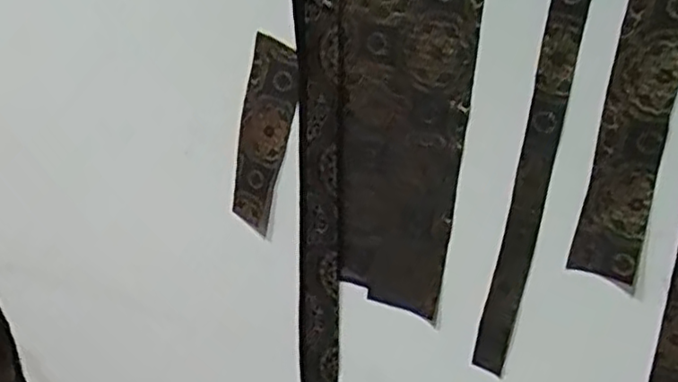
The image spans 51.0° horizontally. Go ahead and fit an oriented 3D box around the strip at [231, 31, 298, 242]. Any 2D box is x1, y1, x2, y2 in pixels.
[{"bbox_3d":[-0.068,-0.047,0.634,0.050,0.175,0.006,22,24,21],"label":"strip"}]

